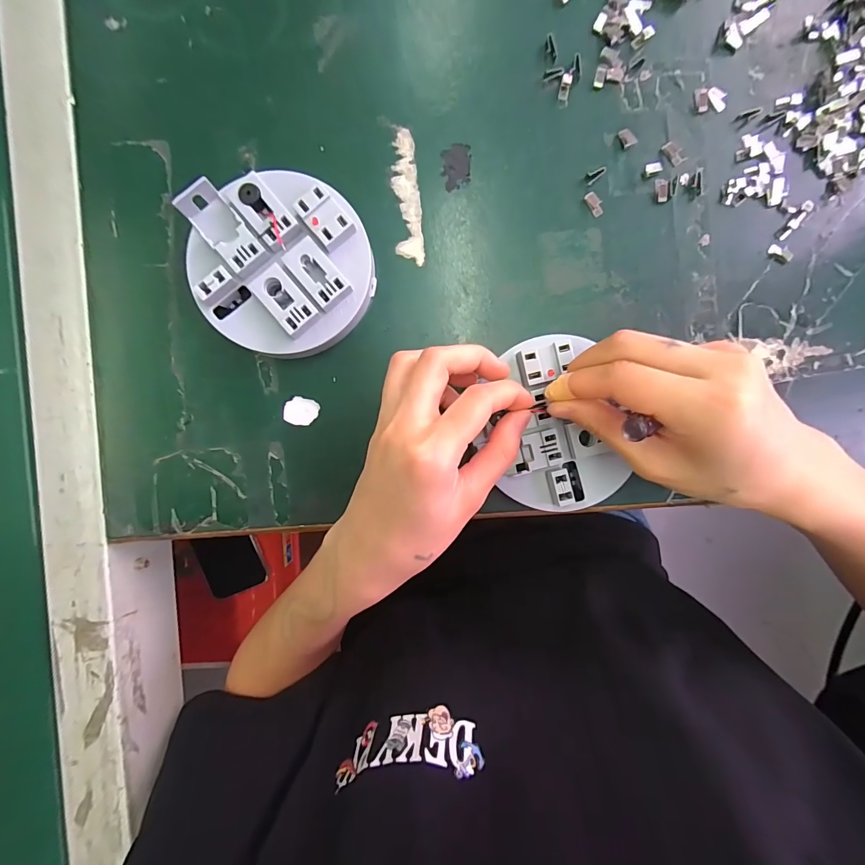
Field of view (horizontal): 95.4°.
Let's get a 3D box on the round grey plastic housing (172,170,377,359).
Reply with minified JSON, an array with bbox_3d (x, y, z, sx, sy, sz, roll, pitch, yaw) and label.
[{"bbox_3d":[-0.086,-0.096,0.231,0.098,0.026,0.098,0,91,-1],"label":"round grey plastic housing"}]

